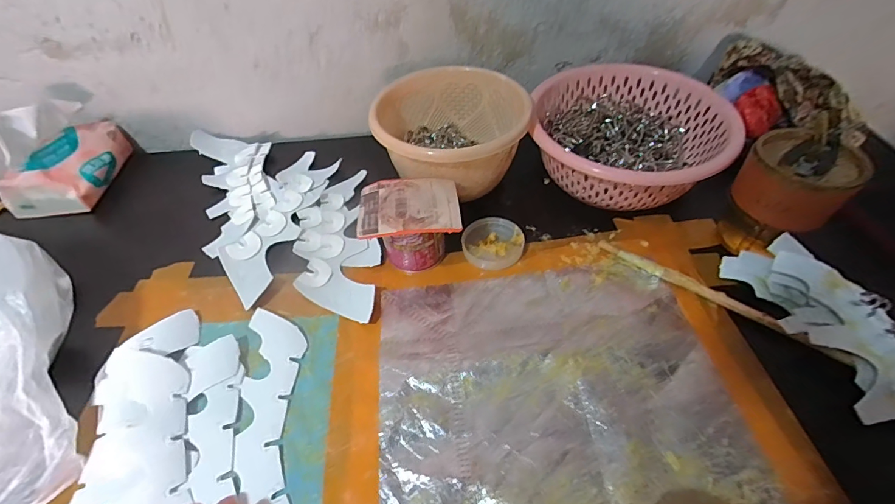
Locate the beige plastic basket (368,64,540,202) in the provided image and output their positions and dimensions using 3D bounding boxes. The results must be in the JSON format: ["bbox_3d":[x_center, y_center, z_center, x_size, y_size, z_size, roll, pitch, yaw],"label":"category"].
[{"bbox_3d":[0.003,-0.137,0.491,0.171,0.082,0.152,-16,50,-10],"label":"beige plastic basket"}]

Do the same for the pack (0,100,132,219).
[{"bbox_3d":[-0.487,-0.127,0.523,0.096,0.099,0.136,-5,49,-1],"label":"pack"}]

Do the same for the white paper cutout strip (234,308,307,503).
[{"bbox_3d":[-0.147,0.131,0.349,0.048,0.004,0.191,-7,50,-8],"label":"white paper cutout strip"}]

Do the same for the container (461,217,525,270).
[{"bbox_3d":[0.049,-0.010,0.454,0.065,0.019,0.057,-1,49,3],"label":"container"}]

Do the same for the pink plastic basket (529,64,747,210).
[{"bbox_3d":[0.208,-0.137,0.495,0.213,0.072,0.194,16,51,17],"label":"pink plastic basket"}]

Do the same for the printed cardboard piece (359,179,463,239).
[{"bbox_3d":[-0.037,-0.046,0.411,0.096,0.007,0.072,-4,49,0],"label":"printed cardboard piece"}]

